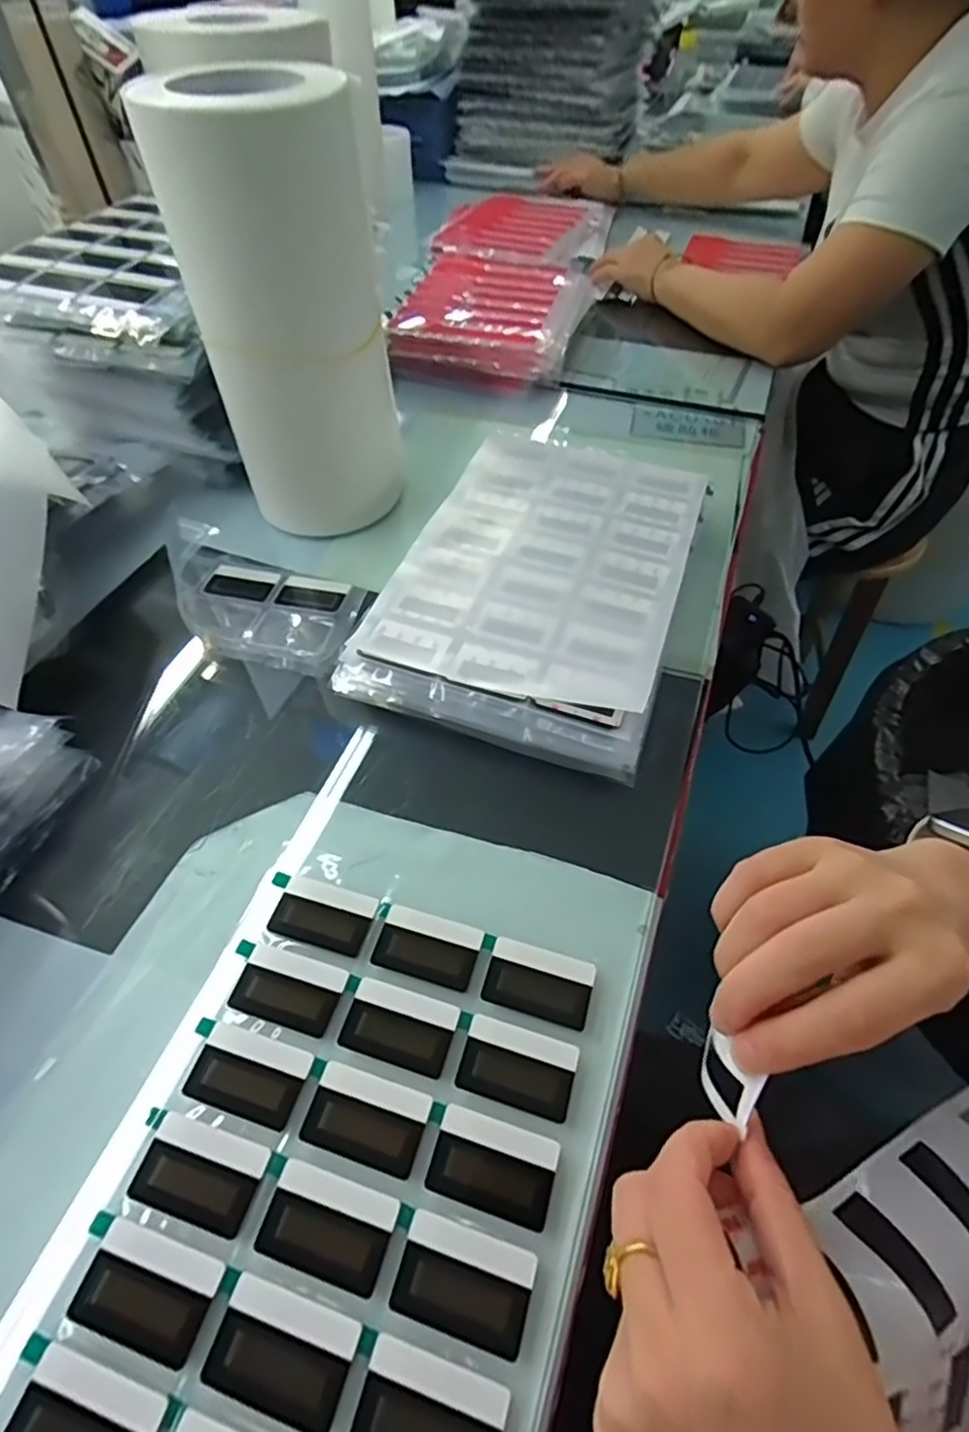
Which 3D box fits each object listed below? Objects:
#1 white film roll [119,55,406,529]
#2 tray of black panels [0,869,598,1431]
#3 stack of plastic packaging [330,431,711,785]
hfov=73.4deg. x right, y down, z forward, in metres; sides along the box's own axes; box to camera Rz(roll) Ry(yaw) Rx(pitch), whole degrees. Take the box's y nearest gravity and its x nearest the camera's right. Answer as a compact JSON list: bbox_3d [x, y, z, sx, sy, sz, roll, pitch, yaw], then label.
[{"bbox_3d":[-0.137,-0.280,0.479,0.113,0.270,0.109,-1,52,1],"label":"white film roll"},{"bbox_3d":[-0.067,0.214,0.275,0.177,0.014,0.273,13,54,10],"label":"tray of black panels"},{"bbox_3d":[0.047,-0.104,0.499,0.201,0.061,0.301,16,54,12],"label":"stack of plastic packaging"}]

